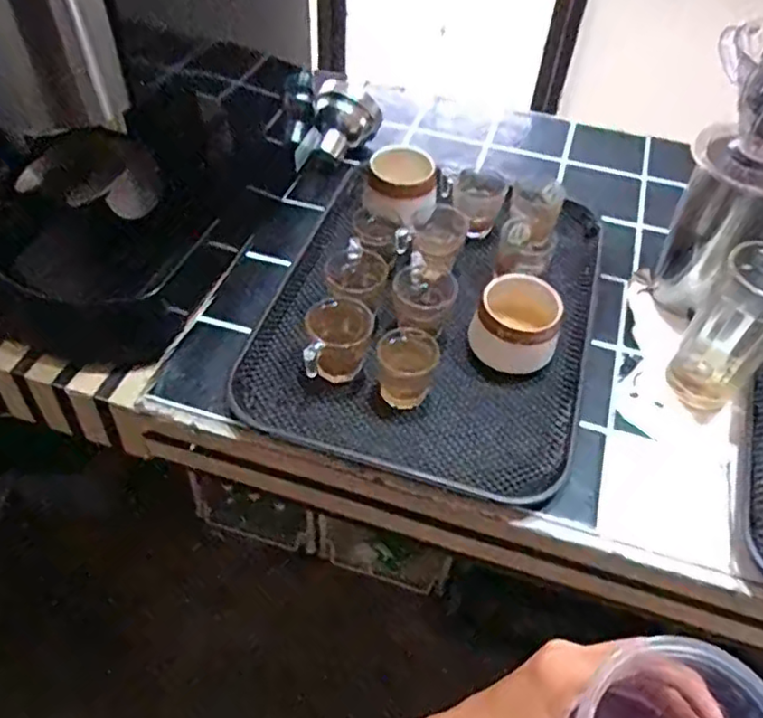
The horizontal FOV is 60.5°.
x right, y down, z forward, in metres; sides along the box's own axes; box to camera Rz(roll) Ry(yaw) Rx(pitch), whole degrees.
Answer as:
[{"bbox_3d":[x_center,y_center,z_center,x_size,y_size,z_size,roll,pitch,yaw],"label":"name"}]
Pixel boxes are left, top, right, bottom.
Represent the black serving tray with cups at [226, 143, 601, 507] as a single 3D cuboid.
[{"bbox_3d":[0.049,-0.056,0.612,0.288,0.076,0.347,14,50,8],"label":"black serving tray with cups"}]

